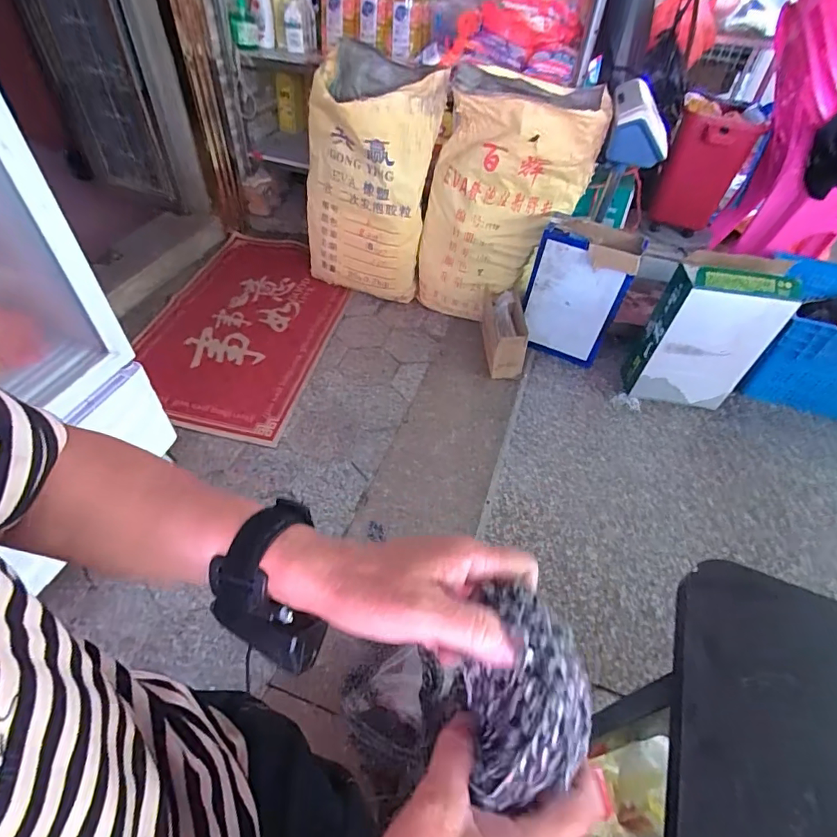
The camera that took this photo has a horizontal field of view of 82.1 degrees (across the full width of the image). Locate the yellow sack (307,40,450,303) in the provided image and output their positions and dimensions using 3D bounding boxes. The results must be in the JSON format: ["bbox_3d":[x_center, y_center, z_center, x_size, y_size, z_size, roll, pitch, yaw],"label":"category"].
[{"bbox_3d":[-0.169,-0.715,1.528,0.421,0.629,0.252,23,51,16],"label":"yellow sack"}]

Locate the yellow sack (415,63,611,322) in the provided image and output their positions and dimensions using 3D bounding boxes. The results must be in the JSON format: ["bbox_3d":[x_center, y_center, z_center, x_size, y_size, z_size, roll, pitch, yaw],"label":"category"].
[{"bbox_3d":[0.239,-0.614,1.444,0.447,0.637,0.204,4,48,-1],"label":"yellow sack"}]

